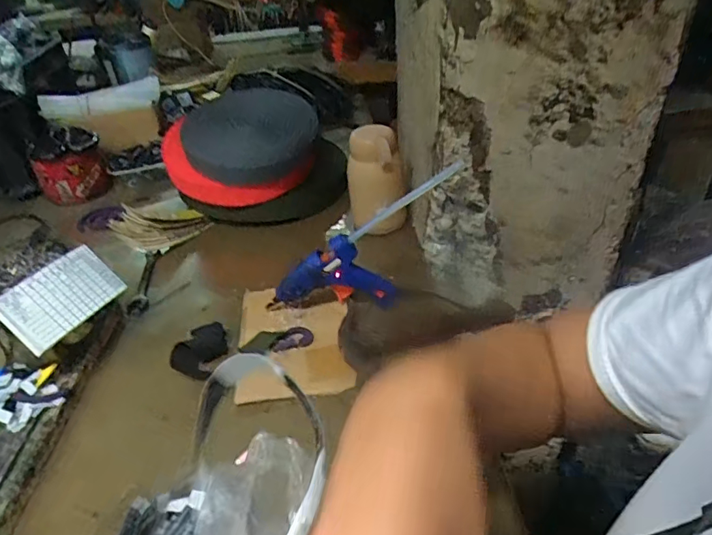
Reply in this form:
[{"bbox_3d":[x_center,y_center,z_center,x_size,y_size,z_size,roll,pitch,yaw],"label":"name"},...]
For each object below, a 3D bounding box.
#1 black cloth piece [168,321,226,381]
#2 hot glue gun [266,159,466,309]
[{"bbox_3d":[-0.159,0.079,0.526,0.044,0.035,0.066,4,37,13],"label":"black cloth piece"},{"bbox_3d":[0.022,-0.016,0.544,0.242,0.105,0.029,-40,32,19],"label":"hot glue gun"}]

